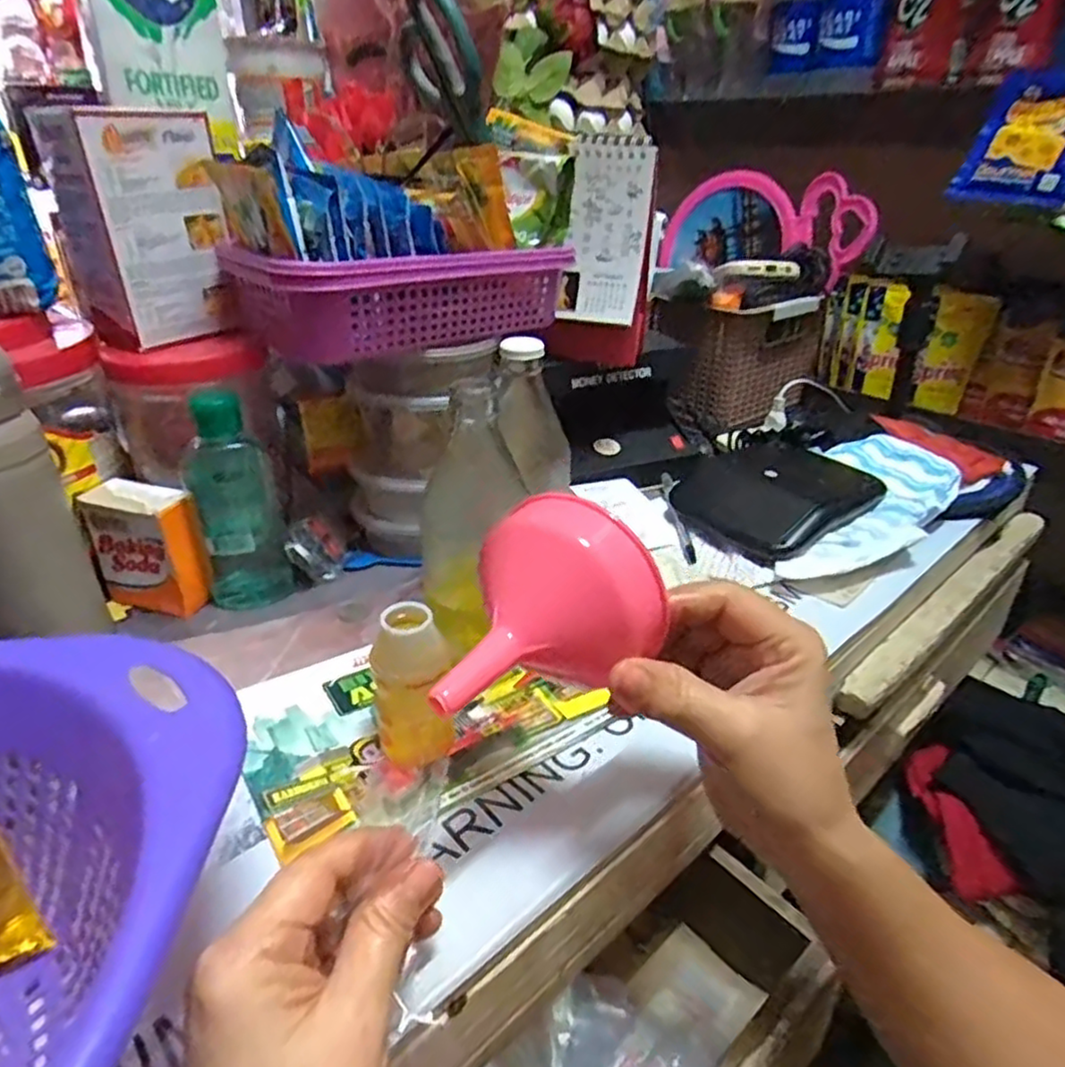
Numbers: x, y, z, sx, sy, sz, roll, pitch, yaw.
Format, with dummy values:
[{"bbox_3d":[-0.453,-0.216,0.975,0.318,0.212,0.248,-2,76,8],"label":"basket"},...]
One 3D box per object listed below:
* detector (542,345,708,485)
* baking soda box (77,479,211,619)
[{"bbox_3d":[0.089,-0.110,0.638,0.161,0.098,0.071,-14,33,-25],"label":"detector"},{"bbox_3d":[-0.256,0.011,0.460,0.068,0.081,0.032,13,32,20],"label":"baking soda box"}]

